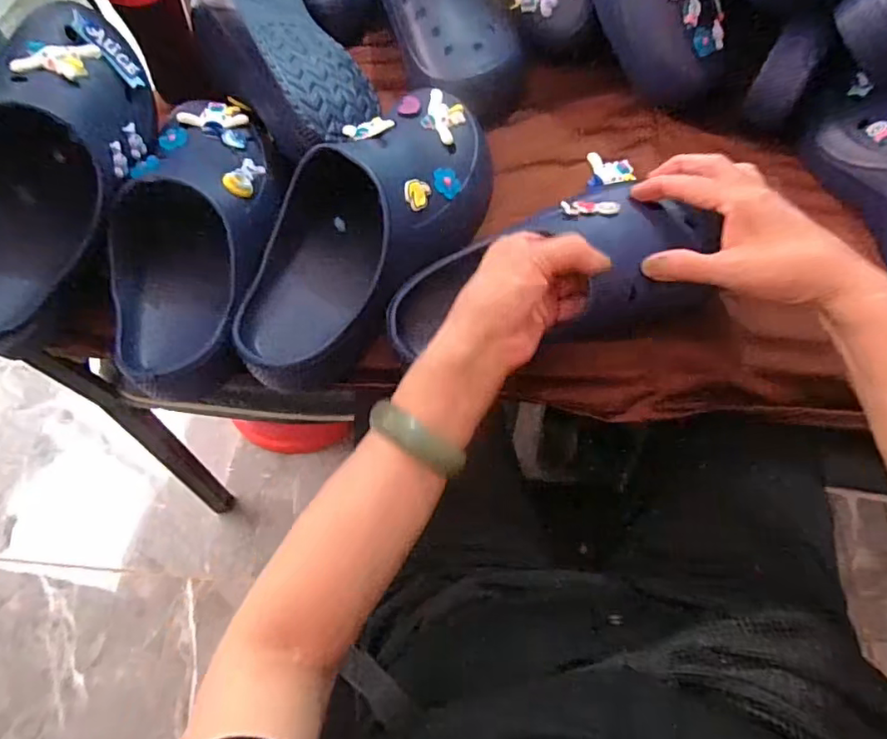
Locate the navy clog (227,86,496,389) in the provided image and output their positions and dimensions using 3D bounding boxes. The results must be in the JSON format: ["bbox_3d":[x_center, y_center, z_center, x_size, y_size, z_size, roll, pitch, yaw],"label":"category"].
[{"bbox_3d":[-0.063,-0.117,0.453,0.129,0.089,0.294,28,67,16],"label":"navy clog"}]

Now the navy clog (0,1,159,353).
[{"bbox_3d":[-0.304,-0.150,0.434,0.104,0.108,0.285,0,63,3],"label":"navy clog"}]

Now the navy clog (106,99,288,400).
[{"bbox_3d":[-0.196,-0.114,0.460,0.117,0.082,0.278,1,63,3],"label":"navy clog"}]

